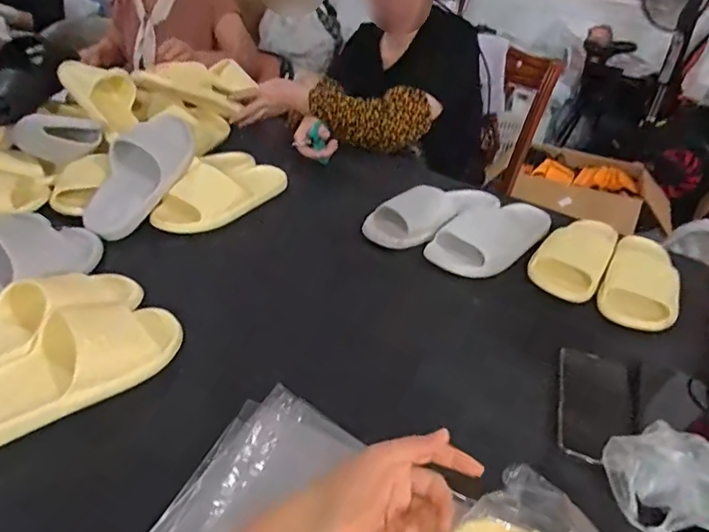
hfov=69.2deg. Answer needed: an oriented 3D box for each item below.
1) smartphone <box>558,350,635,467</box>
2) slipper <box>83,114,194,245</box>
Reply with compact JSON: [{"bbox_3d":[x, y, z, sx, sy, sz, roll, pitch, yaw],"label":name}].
[{"bbox_3d":[0.264,0.144,0.562,0.075,0.008,0.159,17,36,16],"label":"smartphone"},{"bbox_3d":[-0.352,-0.154,0.843,0.104,0.063,0.262,14,64,12],"label":"slipper"}]

